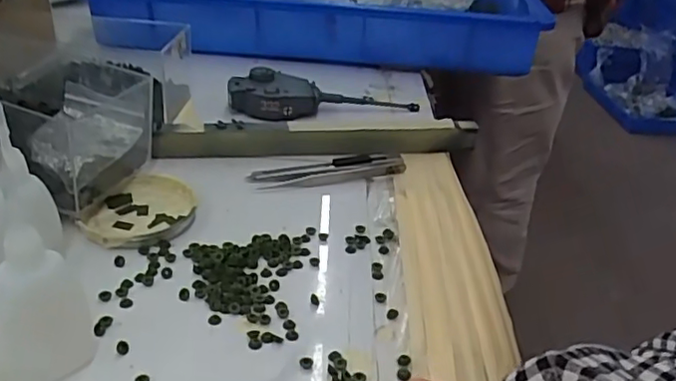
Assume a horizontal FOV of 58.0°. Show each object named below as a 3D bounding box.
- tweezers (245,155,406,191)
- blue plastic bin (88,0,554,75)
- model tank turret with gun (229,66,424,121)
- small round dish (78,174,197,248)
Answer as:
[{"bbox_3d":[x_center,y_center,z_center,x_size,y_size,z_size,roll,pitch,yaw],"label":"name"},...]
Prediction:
[{"bbox_3d":[-0.007,-0.019,0.500,0.130,0.010,0.032,-5,33,-18],"label":"tweezers"},{"bbox_3d":[-0.018,-0.263,0.830,0.533,0.080,0.407,3,31,-2],"label":"blue plastic bin"},{"bbox_3d":[-0.015,-0.099,0.611,0.184,0.031,0.053,-6,33,-20],"label":"model tank turret with gun"},{"bbox_3d":[-0.138,0.013,0.427,0.072,0.009,0.078,4,31,-3],"label":"small round dish"}]

